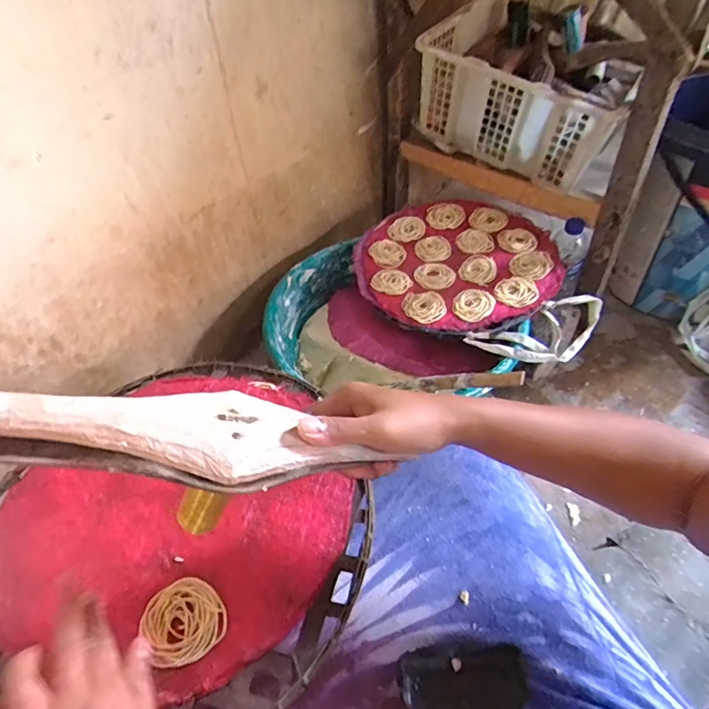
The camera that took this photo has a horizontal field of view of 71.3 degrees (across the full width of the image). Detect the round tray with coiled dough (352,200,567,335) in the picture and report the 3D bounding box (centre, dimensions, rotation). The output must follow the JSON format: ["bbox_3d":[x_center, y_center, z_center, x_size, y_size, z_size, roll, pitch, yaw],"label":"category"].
[{"bbox_3d":[0.181,-0.173,0.903,0.361,0.041,0.333,-2,48,2],"label":"round tray with coiled dough"}]

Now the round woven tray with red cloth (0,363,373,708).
[{"bbox_3d":[-0.193,0.165,0.505,0.378,0.029,0.396,-2,48,2],"label":"round woven tray with red cloth"}]

